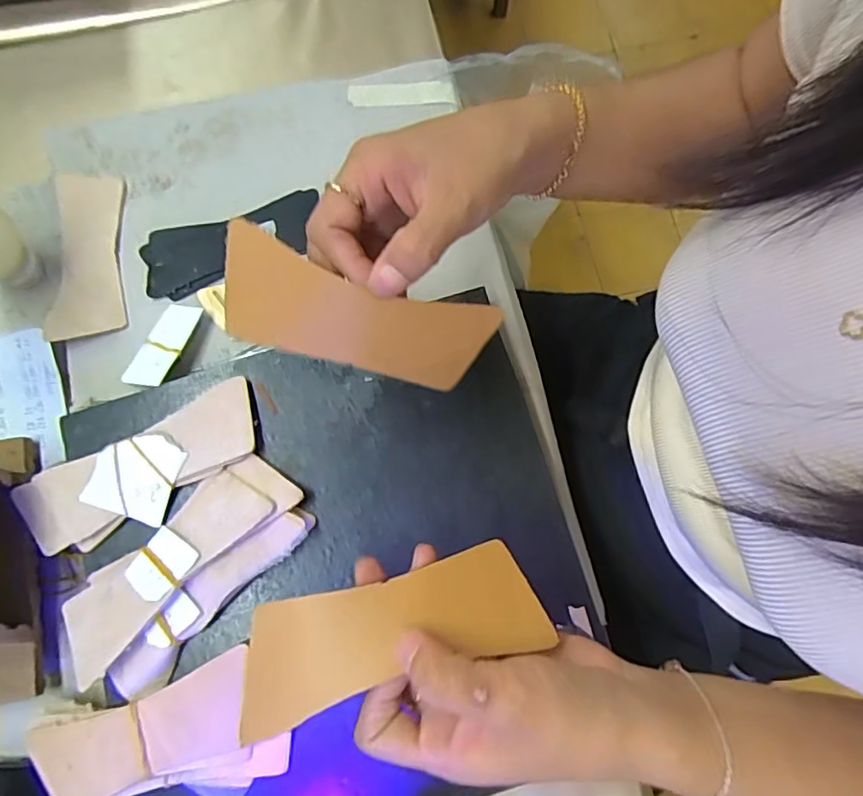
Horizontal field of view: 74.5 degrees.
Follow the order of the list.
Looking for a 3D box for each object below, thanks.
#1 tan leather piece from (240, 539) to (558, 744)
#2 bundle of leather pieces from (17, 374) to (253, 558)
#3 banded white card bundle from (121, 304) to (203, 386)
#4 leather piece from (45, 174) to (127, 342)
[{"bbox_3d":[-0.016,0.101,0.249,0.132,0.020,0.045,-13,77,-12],"label":"tan leather piece"},{"bbox_3d":[-0.186,0.047,0.367,0.159,0.012,0.058,-26,79,-6],"label":"bundle of leather pieces"},{"bbox_3d":[-0.194,-0.036,0.409,0.038,0.007,0.061,14,70,25],"label":"banded white card bundle"},{"bbox_3d":[-0.259,-0.108,0.427,0.050,0.009,0.133,-8,77,-2],"label":"leather piece"}]

